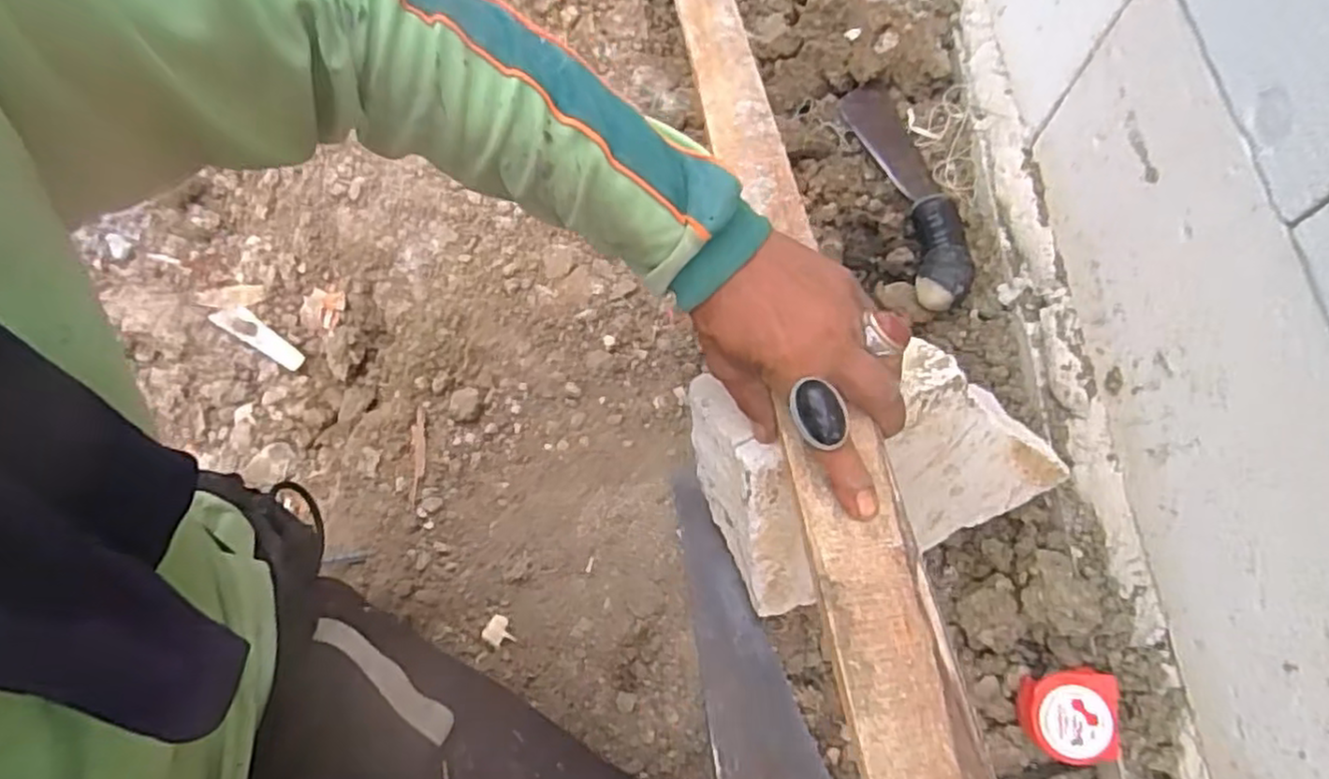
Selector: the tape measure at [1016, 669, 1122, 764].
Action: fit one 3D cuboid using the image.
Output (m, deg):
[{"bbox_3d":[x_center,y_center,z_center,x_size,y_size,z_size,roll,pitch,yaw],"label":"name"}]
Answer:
[{"bbox_3d":[0.301,0.243,0.531,0.066,0.032,0.066,-4,75,13],"label":"tape measure"}]

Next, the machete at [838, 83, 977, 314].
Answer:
[{"bbox_3d":[0.259,-0.220,0.761,0.068,0.052,0.316,-7,65,-4],"label":"machete"}]

